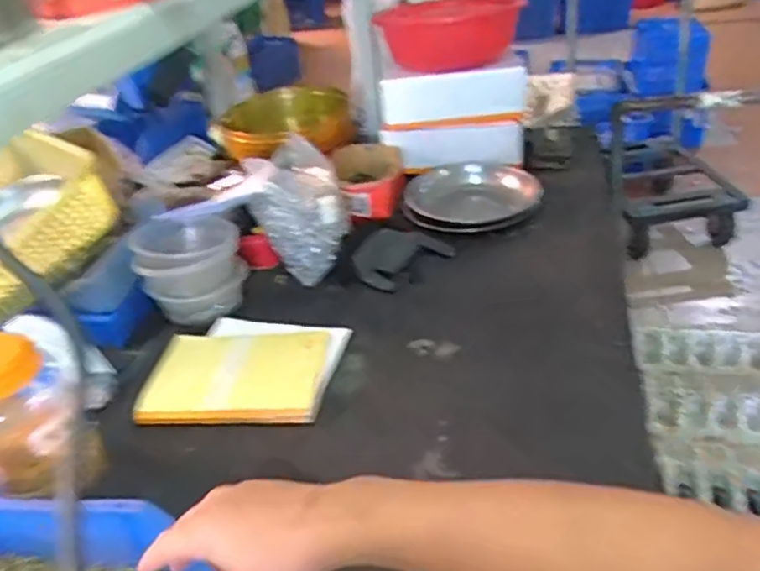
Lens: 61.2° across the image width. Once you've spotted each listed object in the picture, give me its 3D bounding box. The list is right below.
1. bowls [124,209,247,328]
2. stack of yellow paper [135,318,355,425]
[{"bbox_3d":[-0.255,-0.027,0.885,0.127,0.116,0.115,-8,33,-1],"label":"bowls"},{"bbox_3d":[-0.166,0.105,0.787,0.227,0.022,0.171,2,34,14],"label":"stack of yellow paper"}]

